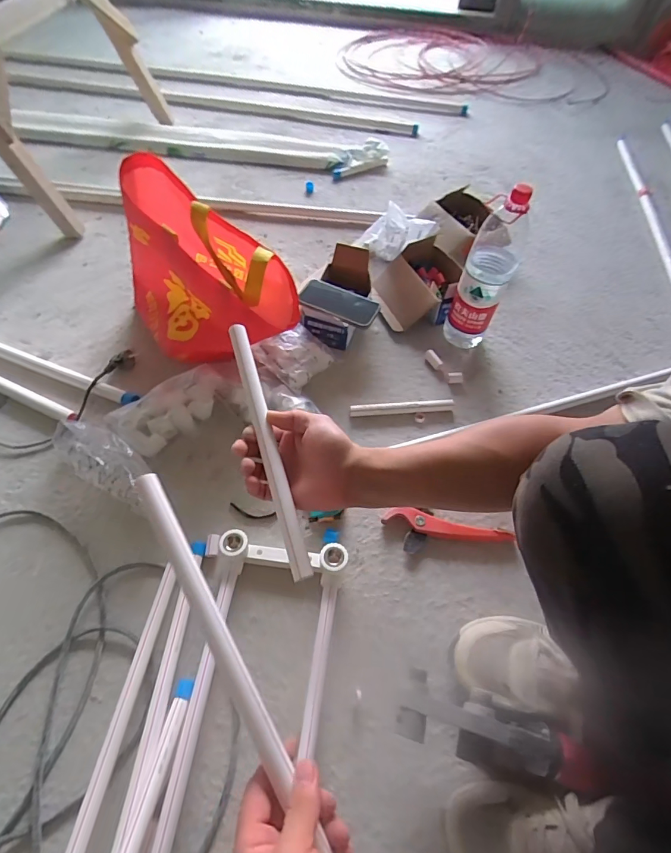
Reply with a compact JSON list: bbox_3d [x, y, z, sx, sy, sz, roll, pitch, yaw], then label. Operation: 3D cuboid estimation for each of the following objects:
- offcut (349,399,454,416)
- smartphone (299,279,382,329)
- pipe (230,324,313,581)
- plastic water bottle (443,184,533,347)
[{"bbox_3d":[0.127,-0.037,0.805,0.198,0.015,0.025,-3,58,-5],"label":"offcut"},{"bbox_3d":[0.010,-0.251,0.846,0.154,0.009,0.078,19,65,-2],"label":"smartphone"},{"bbox_3d":[-0.078,0.015,0.470,0.021,0.014,0.304,-14,69,-12],"label":"pipe"},{"bbox_3d":[0.288,-0.287,0.800,0.087,0.314,0.099,24,60,11],"label":"plastic water bottle"}]

